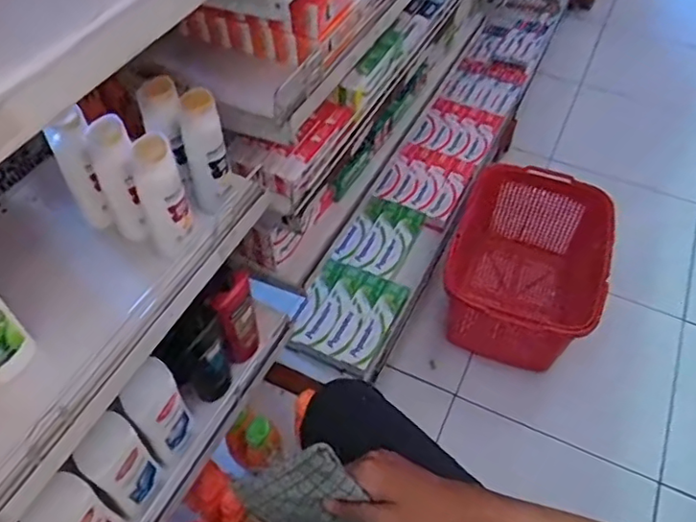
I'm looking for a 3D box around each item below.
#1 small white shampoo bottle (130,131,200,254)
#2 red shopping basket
[{"bbox_3d":[-0.163,-0.058,0.518,0.032,0.114,0.032,10,52,7],"label":"small white shampoo bottle"},{"bbox_3d":[0.396,0.016,1.262,0.336,0.290,0.313,20,54,14],"label":"red shopping basket"}]

